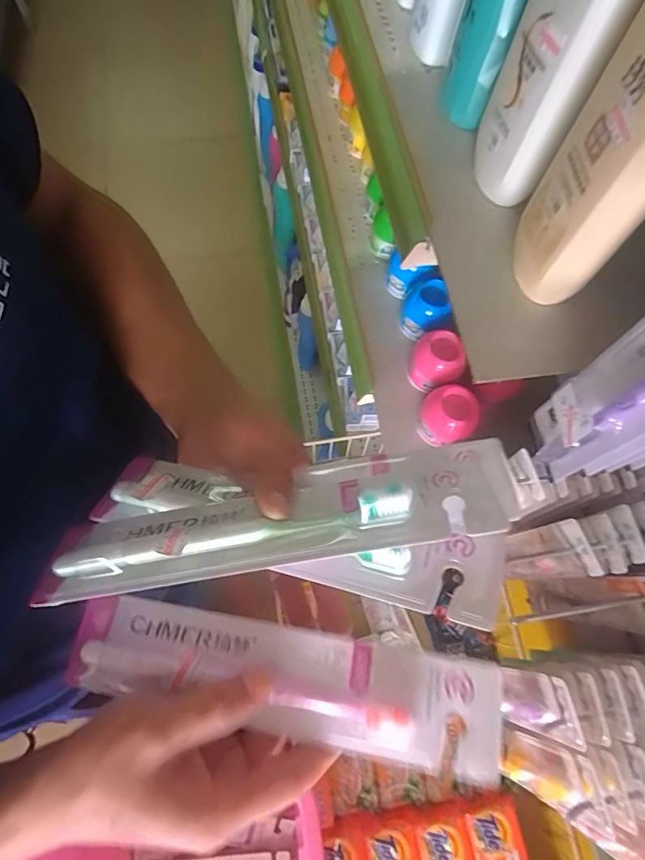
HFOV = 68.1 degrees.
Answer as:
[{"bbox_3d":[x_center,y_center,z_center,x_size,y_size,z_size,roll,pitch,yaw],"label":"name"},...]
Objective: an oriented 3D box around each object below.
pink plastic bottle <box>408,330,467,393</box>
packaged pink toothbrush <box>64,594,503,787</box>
[{"bbox_3d":[0.143,-0.086,0.605,0.060,0.068,0.058,1,68,-3],"label":"pink plastic bottle"},{"bbox_3d":[-0.026,0.132,0.257,0.231,0.016,0.054,9,68,10],"label":"packaged pink toothbrush"}]

